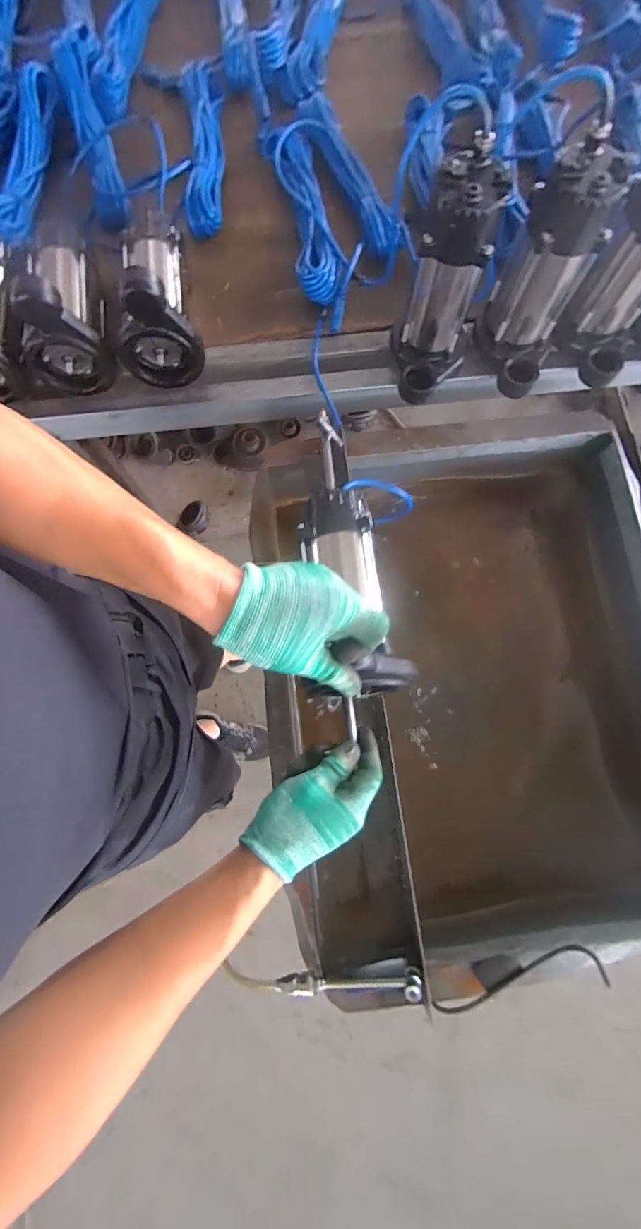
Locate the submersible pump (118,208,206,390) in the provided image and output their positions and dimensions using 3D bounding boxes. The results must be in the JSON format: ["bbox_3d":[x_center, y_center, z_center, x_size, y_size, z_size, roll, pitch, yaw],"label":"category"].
[{"bbox_3d":[-0.255,-0.486,0.626,0.117,0.153,0.216,-13,78,-3],"label":"submersible pump"}]

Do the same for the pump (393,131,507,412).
[{"bbox_3d":[0.171,-0.432,0.573,0.112,0.240,0.147,-13,78,-3],"label":"pump"}]

